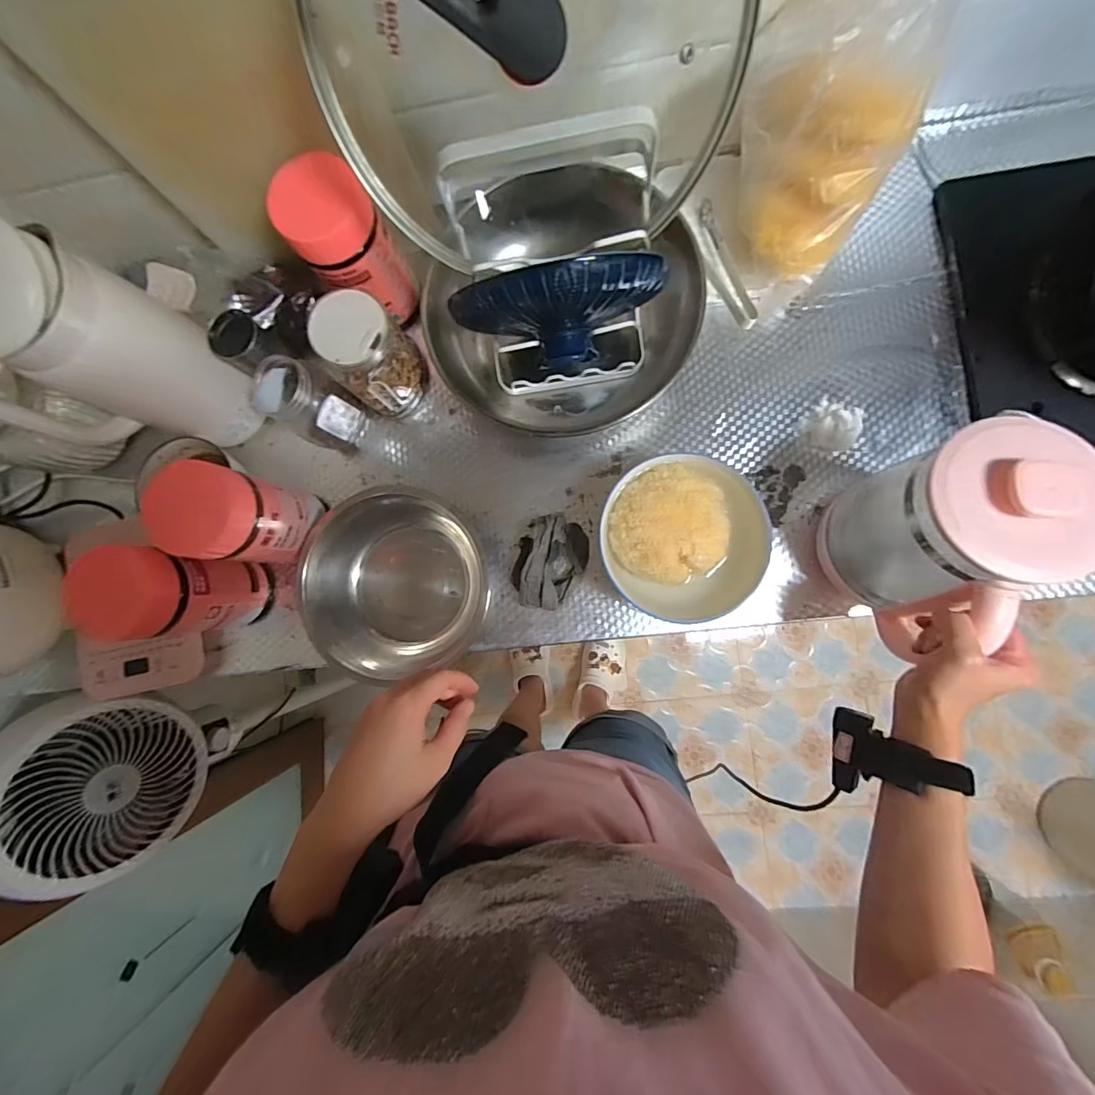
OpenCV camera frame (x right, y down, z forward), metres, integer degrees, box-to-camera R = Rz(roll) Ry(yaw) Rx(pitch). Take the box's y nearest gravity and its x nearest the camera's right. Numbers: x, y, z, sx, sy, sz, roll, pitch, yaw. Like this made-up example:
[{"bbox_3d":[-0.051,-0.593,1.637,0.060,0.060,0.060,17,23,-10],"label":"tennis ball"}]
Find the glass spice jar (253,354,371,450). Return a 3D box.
[{"bbox_3d":[-0.286,-0.173,0.580,0.085,0.112,0.075,30,89,7],"label":"glass spice jar"}]

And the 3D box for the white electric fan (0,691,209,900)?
[{"bbox_3d":[-0.579,0.308,0.608,0.135,0.195,0.238,-16,84,4],"label":"white electric fan"}]

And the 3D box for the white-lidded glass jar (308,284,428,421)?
[{"bbox_3d":[-0.201,-0.222,0.556,0.095,0.139,0.080,-40,83,2],"label":"white-lidded glass jar"}]

